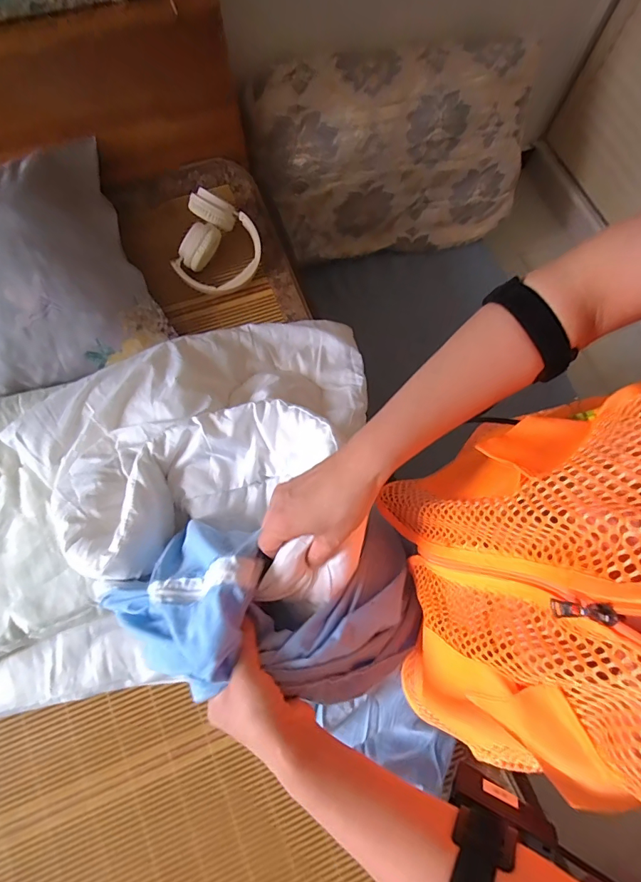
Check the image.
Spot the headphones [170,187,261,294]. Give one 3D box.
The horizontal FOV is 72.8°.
[{"bbox_3d":[-0.190,-0.370,0.820,0.143,0.071,0.176,15,73,2],"label":"headphones"}]

